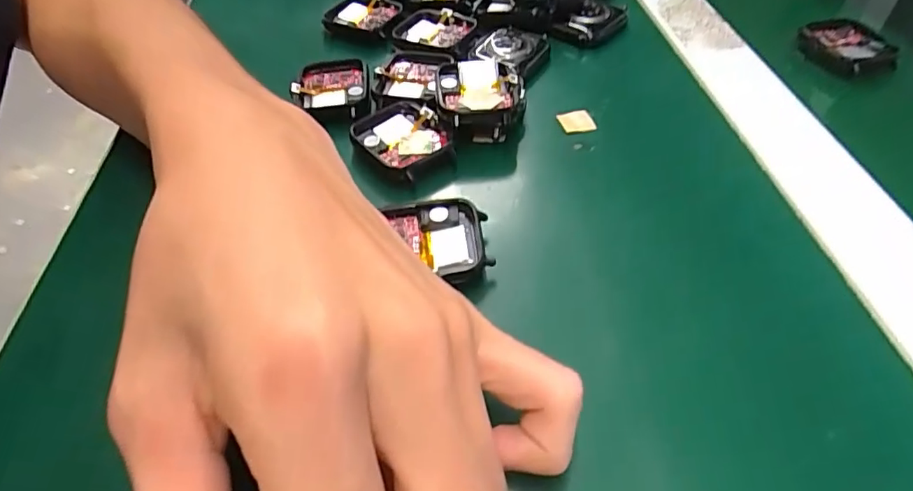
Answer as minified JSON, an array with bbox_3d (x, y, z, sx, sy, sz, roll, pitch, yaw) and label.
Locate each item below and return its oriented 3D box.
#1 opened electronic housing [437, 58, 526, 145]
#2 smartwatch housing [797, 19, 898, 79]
[{"bbox_3d":[0.012,-0.069,0.248,0.040,0.015,0.041,-3,48,-1],"label":"opened electronic housing"},{"bbox_3d":[0.215,-0.107,0.292,0.041,0.013,0.042,-11,49,-8],"label":"smartwatch housing"}]

